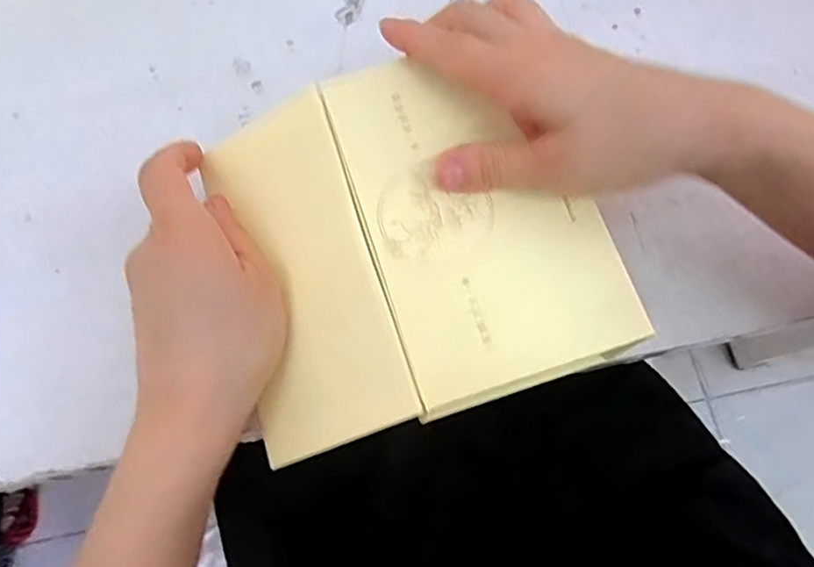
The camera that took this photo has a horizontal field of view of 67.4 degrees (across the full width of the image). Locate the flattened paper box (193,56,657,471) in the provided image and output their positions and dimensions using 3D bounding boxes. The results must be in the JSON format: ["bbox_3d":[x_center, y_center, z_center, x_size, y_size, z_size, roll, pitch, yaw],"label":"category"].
[{"bbox_3d":[-0.003,-0.023,0.268,0.160,0.019,0.157,-20,75,2],"label":"flattened paper box"}]

